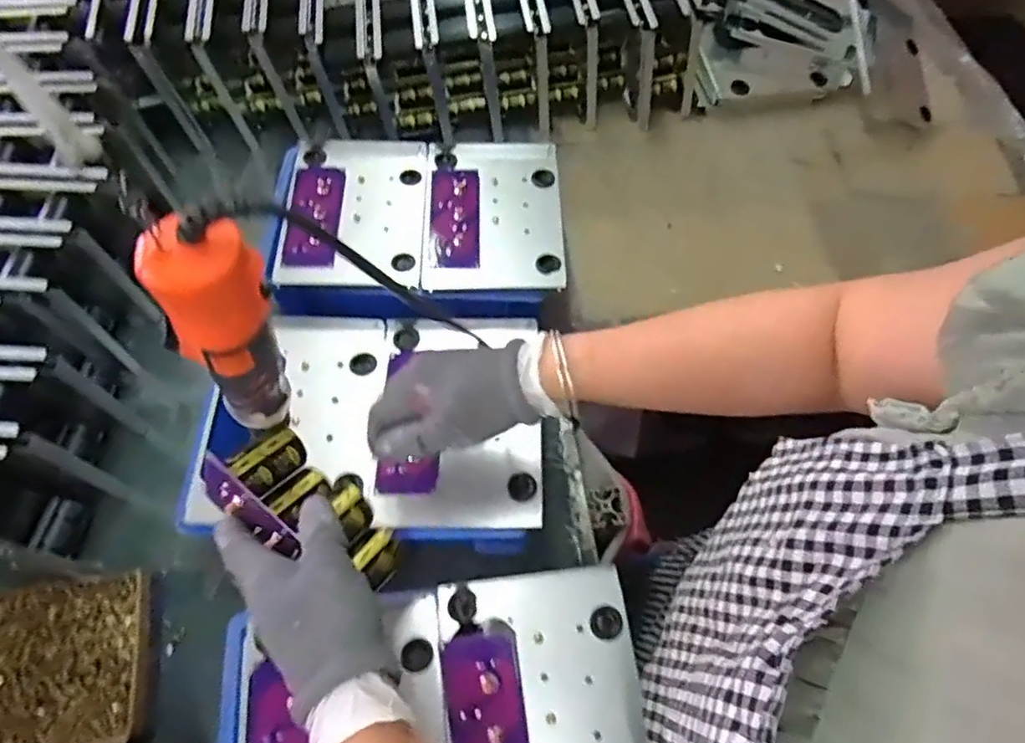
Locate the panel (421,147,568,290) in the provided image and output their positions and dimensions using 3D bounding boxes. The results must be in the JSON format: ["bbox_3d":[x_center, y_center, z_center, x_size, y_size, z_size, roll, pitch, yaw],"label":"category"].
[{"bbox_3d":[-0.022,-0.174,0.681,0.149,0.019,0.193,0,63,-3],"label":"panel"}]

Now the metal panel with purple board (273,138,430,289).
[{"bbox_3d":[-0.171,-0.176,0.674,0.148,0.012,0.200,1,63,-3],"label":"metal panel with purple board"}]

